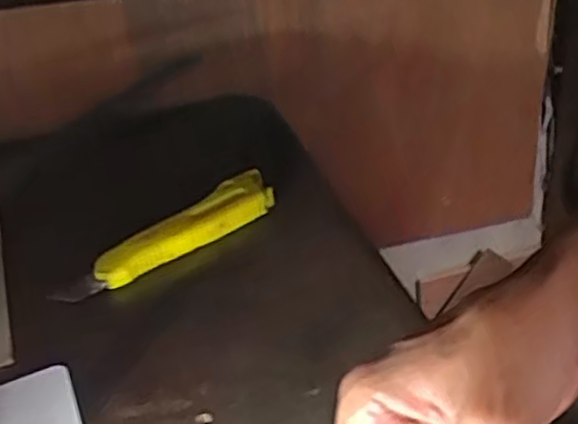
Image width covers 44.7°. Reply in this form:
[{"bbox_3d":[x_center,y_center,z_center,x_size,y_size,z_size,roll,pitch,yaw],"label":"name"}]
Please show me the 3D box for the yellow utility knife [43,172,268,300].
[{"bbox_3d":[-0.075,0.016,0.470,0.163,0.023,0.035,-28,39,-32],"label":"yellow utility knife"}]

